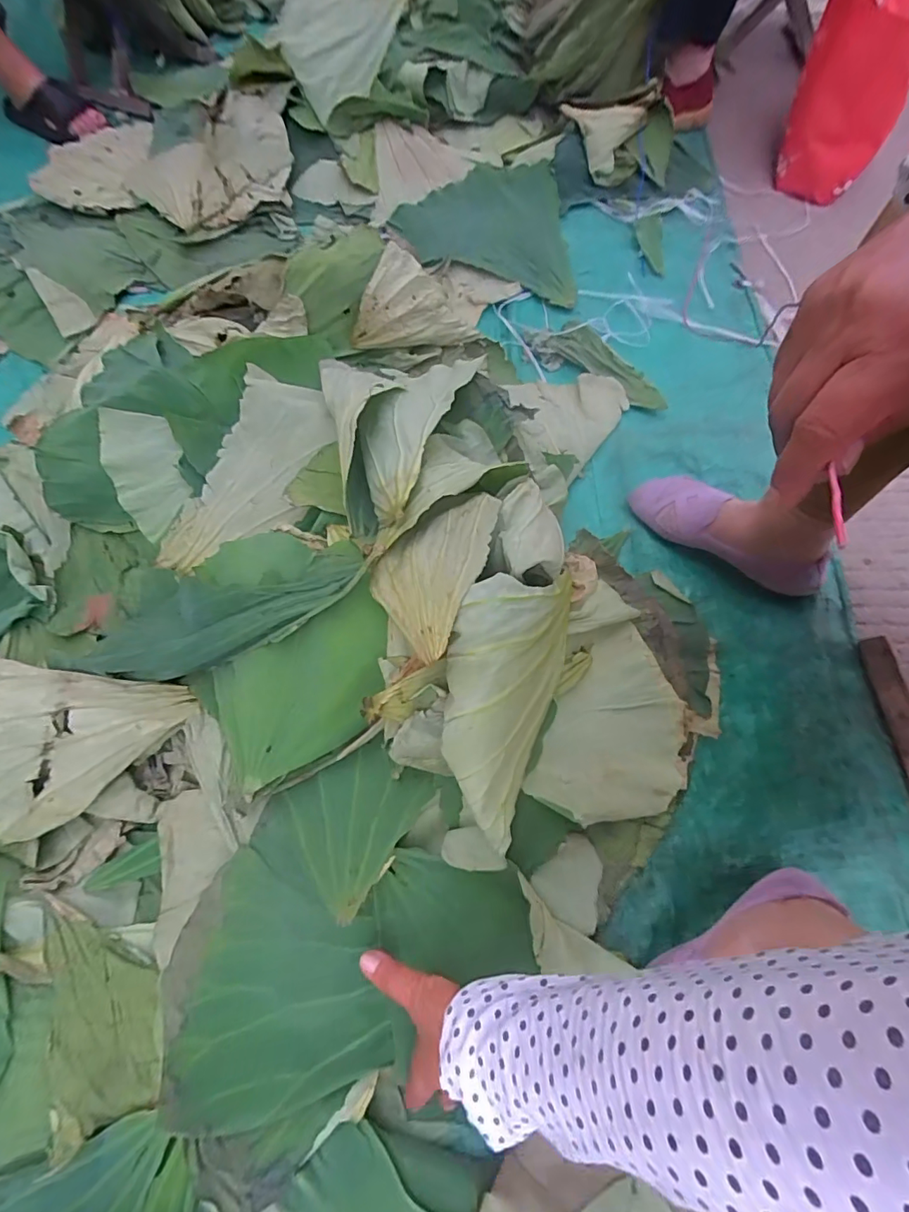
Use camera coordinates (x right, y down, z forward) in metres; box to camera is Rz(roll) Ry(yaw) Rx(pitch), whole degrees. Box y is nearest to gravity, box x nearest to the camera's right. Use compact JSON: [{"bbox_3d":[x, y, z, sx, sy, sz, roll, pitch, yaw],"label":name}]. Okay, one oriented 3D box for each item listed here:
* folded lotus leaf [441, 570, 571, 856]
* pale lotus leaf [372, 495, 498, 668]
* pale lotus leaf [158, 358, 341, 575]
[{"bbox_3d":[0.040,0.077,0.468,0.103,0.102,0.234,19,71,8],"label":"folded lotus leaf"},{"bbox_3d":[-0.025,-0.037,0.505,0.125,0.032,0.174,10,65,40],"label":"pale lotus leaf"},{"bbox_3d":[-0.274,-0.179,0.701,0.153,0.038,0.300,18,71,7],"label":"pale lotus leaf"}]

